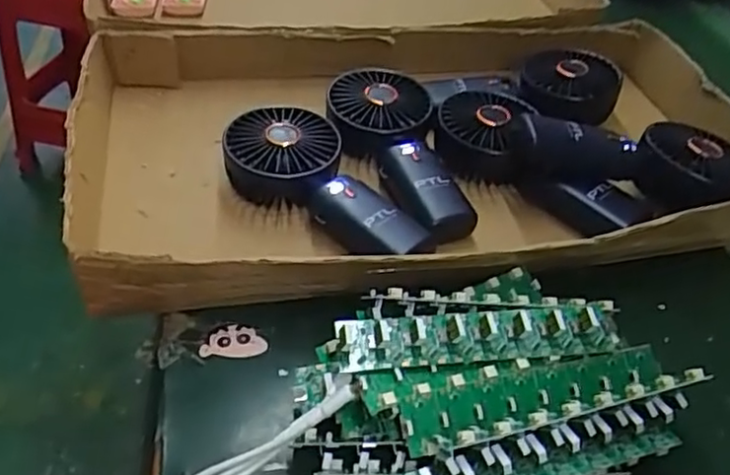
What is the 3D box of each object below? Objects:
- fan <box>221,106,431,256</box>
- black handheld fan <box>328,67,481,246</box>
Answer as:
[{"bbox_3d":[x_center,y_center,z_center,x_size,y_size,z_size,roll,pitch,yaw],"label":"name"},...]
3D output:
[{"bbox_3d":[-0.034,-0.038,0.488,0.085,0.046,0.175,-31,52,-31],"label":"fan"},{"bbox_3d":[0.025,-0.070,0.525,0.086,0.046,0.181,-8,44,-12],"label":"black handheld fan"}]

